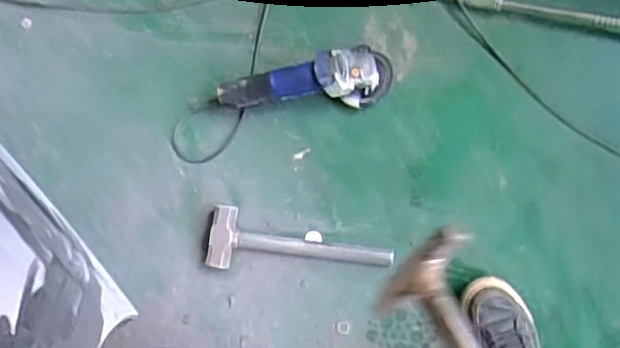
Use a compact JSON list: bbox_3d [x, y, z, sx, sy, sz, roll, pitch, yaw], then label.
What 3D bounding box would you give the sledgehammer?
[{"bbox_3d":[-0.032,0.127,1.083,0.292,0.039,0.110,7,86,9],"label":"sledgehammer"}]

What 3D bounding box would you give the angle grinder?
[{"bbox_3d":[-0.009,-0.142,1.050,0.293,0.099,0.092,-14,83,7],"label":"angle grinder"}]

